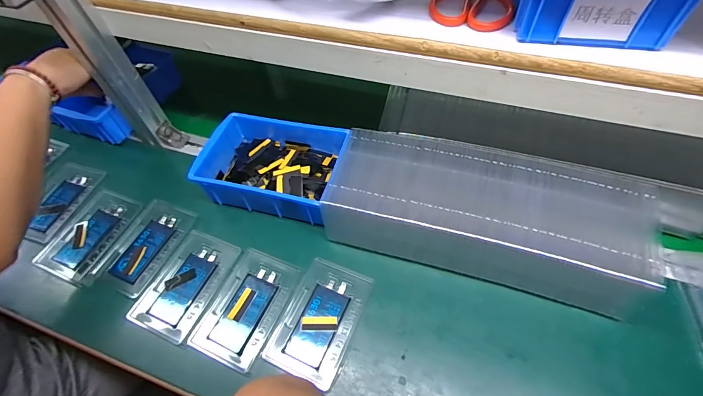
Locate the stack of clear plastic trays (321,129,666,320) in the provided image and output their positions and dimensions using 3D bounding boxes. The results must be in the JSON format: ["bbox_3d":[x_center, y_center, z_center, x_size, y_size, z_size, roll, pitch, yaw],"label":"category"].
[{"bbox_3d":[0.152,0.024,0.434,0.349,0.092,0.151,11,55,12],"label":"stack of clear plastic trays"}]

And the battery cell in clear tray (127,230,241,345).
[{"bbox_3d":[-0.205,0.104,0.447,0.085,0.006,0.132,16,57,15],"label":"battery cell in clear tray"}]

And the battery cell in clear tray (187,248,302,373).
[{"bbox_3d":[-0.125,0.127,0.427,0.081,0.007,0.128,18,57,16],"label":"battery cell in clear tray"}]

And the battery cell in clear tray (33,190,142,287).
[{"bbox_3d":[-0.362,0.049,0.495,0.086,0.010,0.126,12,56,13],"label":"battery cell in clear tray"}]

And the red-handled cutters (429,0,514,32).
[{"bbox_3d":[0.130,-0.211,0.372,0.079,0.012,0.113,16,56,15],"label":"red-handled cutters"}]

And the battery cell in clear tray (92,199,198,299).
[{"bbox_3d":[-0.278,0.062,0.483,0.080,0.006,0.130,16,56,15],"label":"battery cell in clear tray"}]

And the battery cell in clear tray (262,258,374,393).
[{"bbox_3d":[-0.035,0.138,0.412,0.085,0.008,0.130,17,57,16],"label":"battery cell in clear tray"}]

